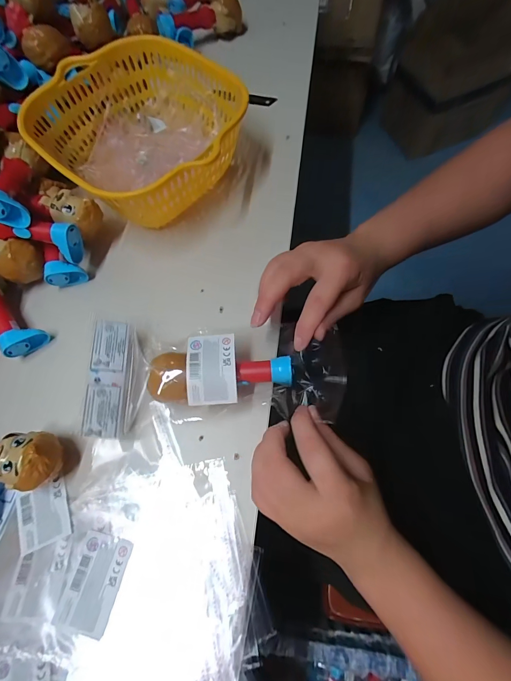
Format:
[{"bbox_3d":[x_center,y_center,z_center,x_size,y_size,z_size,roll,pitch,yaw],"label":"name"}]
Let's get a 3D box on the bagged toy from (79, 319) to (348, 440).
[{"bbox_3d":[-0.034,0.028,0.272,0.207,0.042,0.093,-2,70,1],"label":"bagged toy"}]

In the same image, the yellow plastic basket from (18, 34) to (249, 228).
[{"bbox_3d":[-0.121,-0.216,0.348,0.207,0.085,0.195,35,75,13],"label":"yellow plastic basket"}]

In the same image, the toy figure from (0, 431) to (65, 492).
[{"bbox_3d":[-0.221,0.098,0.255,0.133,0.043,0.041,-2,70,1],"label":"toy figure"}]

